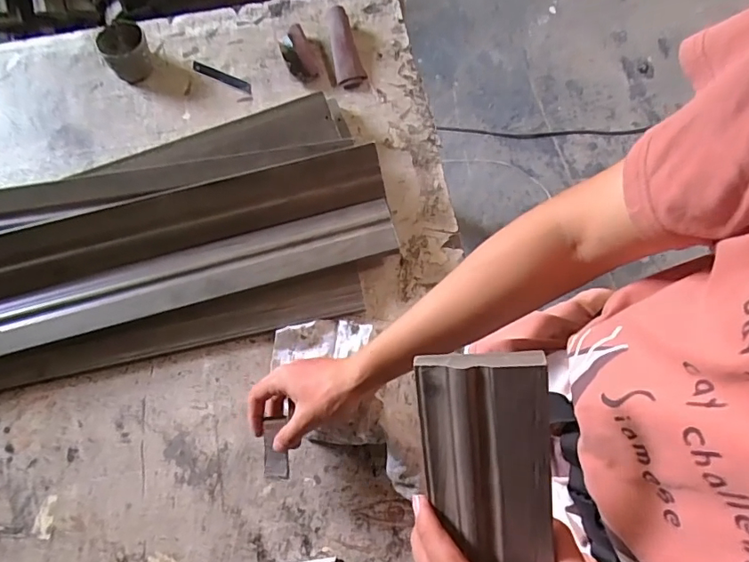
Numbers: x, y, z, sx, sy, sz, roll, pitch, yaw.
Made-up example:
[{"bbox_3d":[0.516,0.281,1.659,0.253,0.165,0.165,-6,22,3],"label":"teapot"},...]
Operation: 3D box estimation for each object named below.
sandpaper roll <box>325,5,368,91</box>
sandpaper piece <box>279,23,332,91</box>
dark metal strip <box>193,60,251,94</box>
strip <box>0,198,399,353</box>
[{"bbox_3d":[-0.045,-0.353,0.739,0.042,0.028,0.135,-11,73,-2],"label":"sandpaper roll"},{"bbox_3d":[-0.102,-0.323,0.714,0.056,0.024,0.102,-16,73,-3],"label":"sandpaper piece"},{"bbox_3d":[-0.225,-0.301,0.726,0.096,0.008,0.019,23,75,8],"label":"dark metal strip"},{"bbox_3d":[-0.267,0.001,0.606,0.591,0.019,0.079,-16,73,-3],"label":"strip"}]

